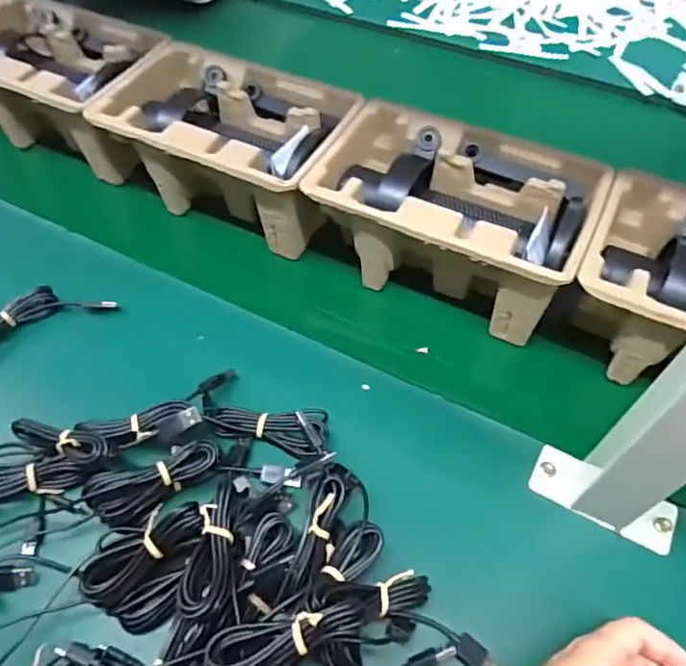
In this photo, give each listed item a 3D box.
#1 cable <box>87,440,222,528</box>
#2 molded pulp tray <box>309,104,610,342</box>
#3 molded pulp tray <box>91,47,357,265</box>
[{"bbox_3d":[-0.133,0.106,0.405,0.088,0.025,0.032,-15,54,-10],"label":"cable"},{"bbox_3d":[0.095,-0.098,0.505,0.227,0.100,0.145,21,56,16],"label":"molded pulp tray"},{"bbox_3d":[-0.108,-0.182,0.566,0.231,0.102,0.152,22,56,17],"label":"molded pulp tray"}]

